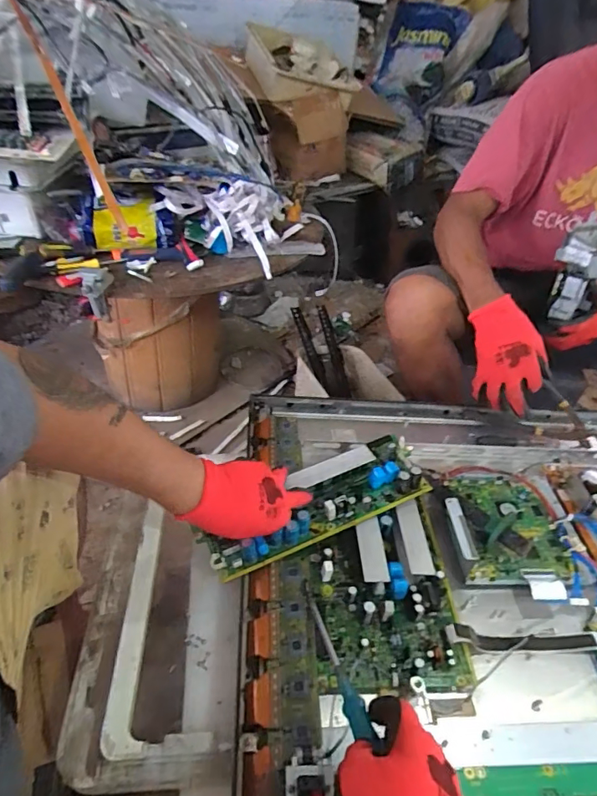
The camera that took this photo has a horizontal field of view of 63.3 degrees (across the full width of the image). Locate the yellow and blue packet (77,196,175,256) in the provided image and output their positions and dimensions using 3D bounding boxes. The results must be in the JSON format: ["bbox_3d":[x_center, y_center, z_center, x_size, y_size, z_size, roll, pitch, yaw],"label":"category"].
[{"bbox_3d":[-0.296,-0.299,0.846,0.156,0.074,0.055,-5,41,-13],"label":"yellow and blue packet"}]

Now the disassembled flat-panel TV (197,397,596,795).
[{"bbox_3d":[0.422,0.210,0.643,1.059,0.076,0.602,3,40,-5],"label":"disassembled flat-panel TV"}]

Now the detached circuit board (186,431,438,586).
[{"bbox_3d":[0.026,0.136,0.628,0.302,0.043,0.100,-25,49,-19],"label":"detached circuit board"}]

